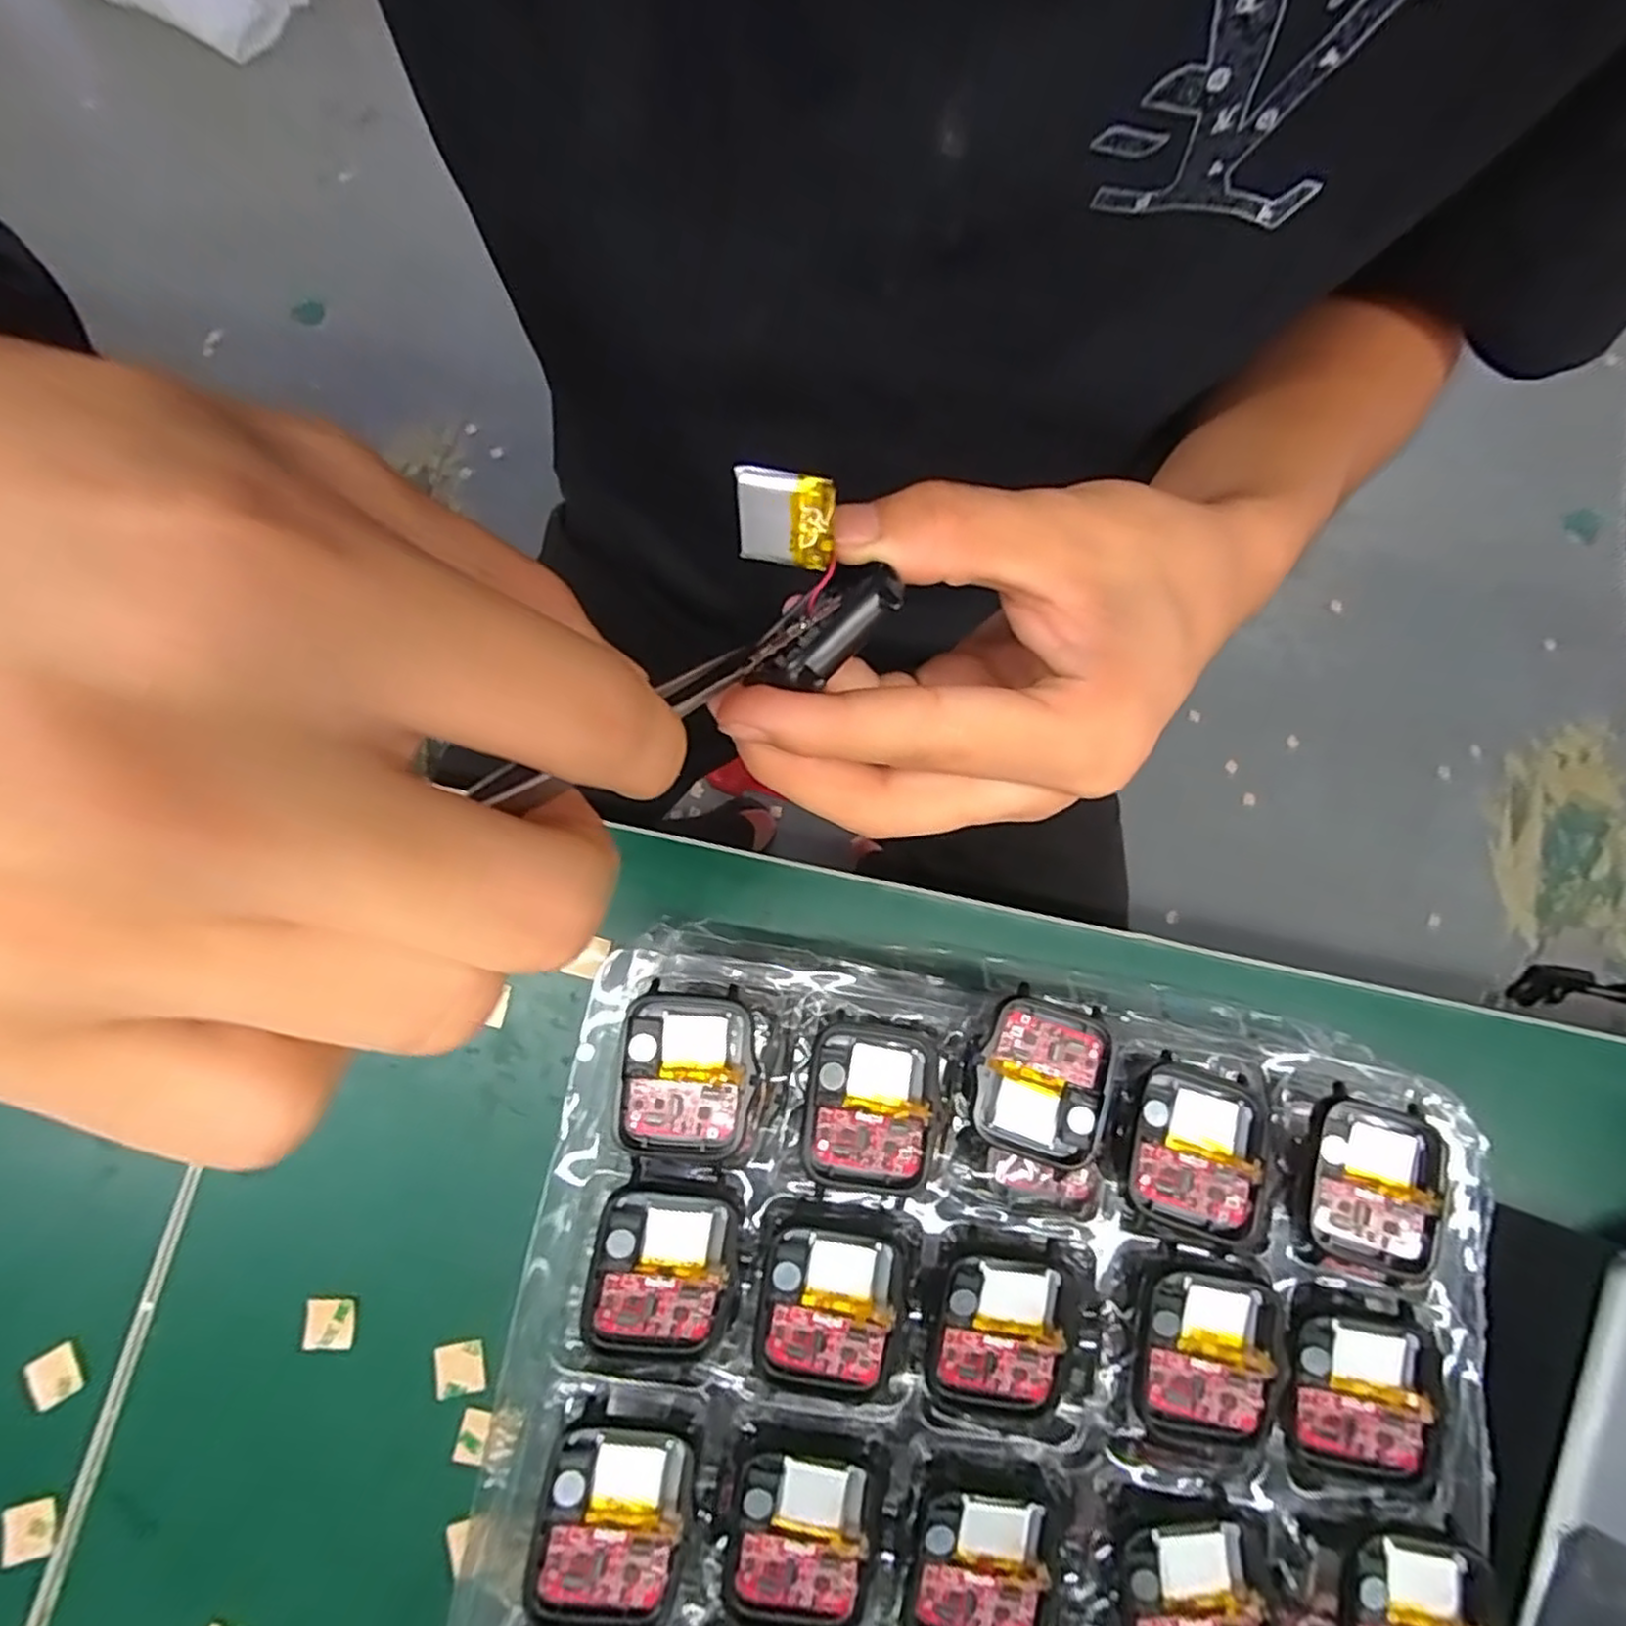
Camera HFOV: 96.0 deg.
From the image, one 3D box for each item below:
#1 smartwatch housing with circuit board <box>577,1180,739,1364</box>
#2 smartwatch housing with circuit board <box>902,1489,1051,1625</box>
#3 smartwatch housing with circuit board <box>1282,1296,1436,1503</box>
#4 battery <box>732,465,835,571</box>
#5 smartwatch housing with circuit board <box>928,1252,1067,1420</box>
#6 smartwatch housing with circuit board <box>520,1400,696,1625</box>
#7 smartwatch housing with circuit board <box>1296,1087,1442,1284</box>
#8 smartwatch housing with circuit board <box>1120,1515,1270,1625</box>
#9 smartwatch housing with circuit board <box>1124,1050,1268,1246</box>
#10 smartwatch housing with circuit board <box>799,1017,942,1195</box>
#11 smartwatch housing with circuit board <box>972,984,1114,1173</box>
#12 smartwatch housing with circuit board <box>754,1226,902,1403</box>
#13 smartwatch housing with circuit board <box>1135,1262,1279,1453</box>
[{"bbox_3d":[-0.040,0.122,0.194,0.037,0.008,0.043,12,79,1],"label":"smartwatch housing with circuit board"},{"bbox_3d":[0.042,0.197,0.189,0.035,0.006,0.040,12,79,1],"label":"smartwatch housing with circuit board"},{"bbox_3d":[0.147,0.158,0.199,0.042,0.011,0.042,14,79,1],"label":"smartwatch housing with circuit board"},{"bbox_3d":[-0.006,-0.062,0.156,0.020,0.019,0.004,13,43,9],"label":"battery"},{"bbox_3d":[0.050,0.142,0.199,0.035,0.006,0.039,12,79,1],"label":"smartwatch housing with circuit board"},{"bbox_3d":[-0.050,0.179,0.185,0.037,0.010,0.042,11,79,1],"label":"smartwatch housing with circuit board"},{"bbox_3d":[0.159,0.106,0.209,0.036,0.008,0.046,14,79,1],"label":"smartwatch housing with circuit board"},{"bbox_3d":[0.096,0.202,0.183,0.034,0.006,0.041,-3,80,-2],"label":"smartwatch housing with circuit board"},{"bbox_3d":[0.110,0.096,0.212,0.035,0.012,0.043,21,80,2],"label":"smartwatch housing with circuit board"},{"bbox_3d":[0.016,0.083,0.208,0.036,0.011,0.043,11,79,1],"label":"smartwatch housing with circuit board"},{"bbox_3d":[0.066,0.077,0.213,0.037,0.006,0.043,19,80,2],"label":"smartwatch housing with circuit board"},{"bbox_3d":[0.004,0.133,0.195,0.036,0.004,0.041,10,79,0],"label":"smartwatch housing with circuit board"},{"bbox_3d":[0.105,0.147,0.196,0.037,0.005,0.042,13,79,1],"label":"smartwatch housing with circuit board"}]

